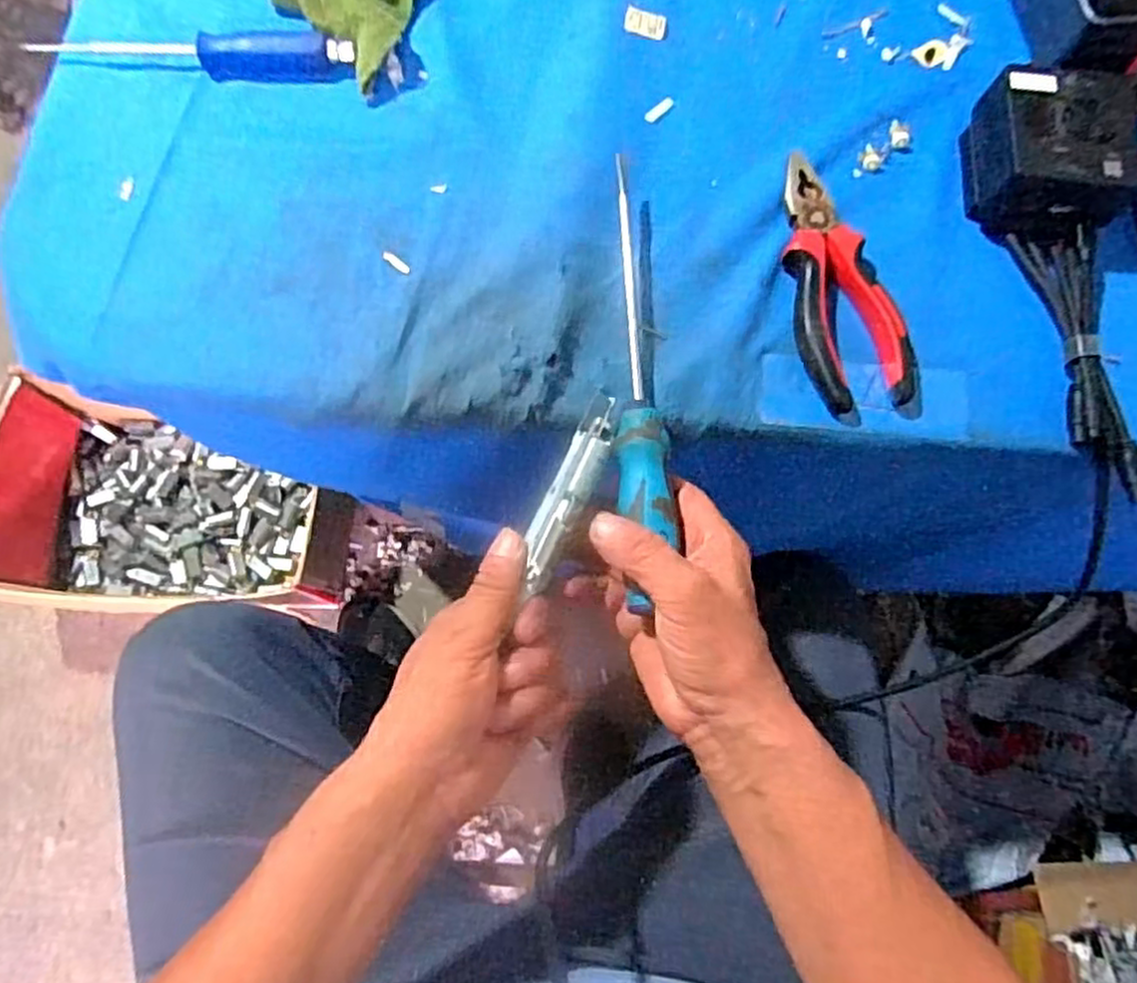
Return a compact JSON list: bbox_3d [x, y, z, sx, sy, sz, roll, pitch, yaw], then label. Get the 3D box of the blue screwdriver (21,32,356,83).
[{"bbox_3d":[-0.221,-0.265,0.440,0.183,0.021,0.032,6,73,-2],"label":"blue screwdriver"}]

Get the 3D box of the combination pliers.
[{"bbox_3d":[0.148,-0.118,0.412,0.059,0.017,0.150,-14,75,-8],"label":"combination pliers"}]

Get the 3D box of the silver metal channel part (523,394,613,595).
[{"bbox_3d":[0.001,-0.003,0.370,0.020,0.015,0.112,21,69,6],"label":"silver metal channel part"}]

